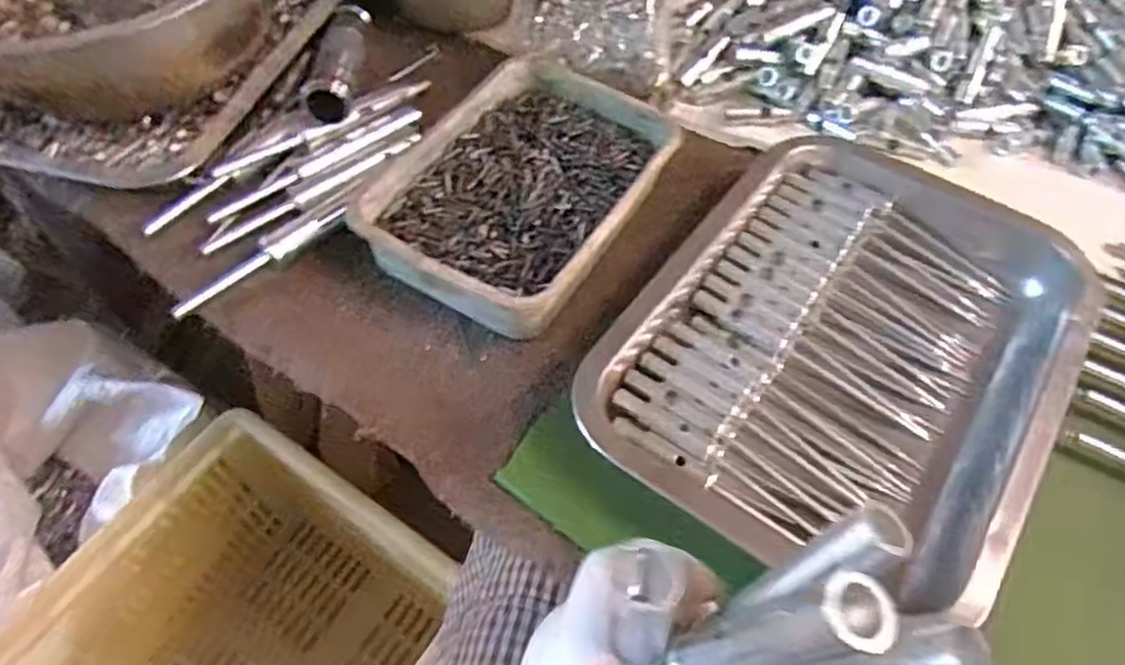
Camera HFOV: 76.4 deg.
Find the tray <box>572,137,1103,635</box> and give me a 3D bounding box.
[{"bbox_3d":[0.144,0.004,0.362,0.186,0.040,0.252,32,61,17],"label":"tray"}]

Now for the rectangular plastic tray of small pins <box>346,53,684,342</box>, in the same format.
[{"bbox_3d":[-0.022,-0.087,0.414,0.128,0.037,0.185,31,61,16],"label":"rectangular plastic tray of small pins"}]

